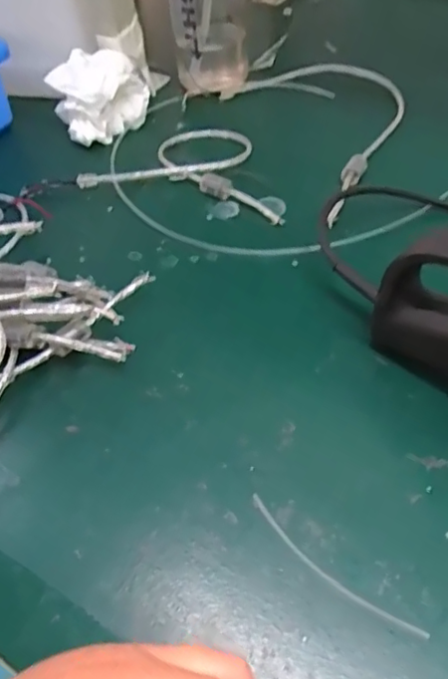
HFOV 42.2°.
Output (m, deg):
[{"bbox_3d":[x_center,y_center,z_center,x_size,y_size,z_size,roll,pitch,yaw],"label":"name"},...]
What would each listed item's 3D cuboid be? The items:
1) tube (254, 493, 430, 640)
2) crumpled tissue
[{"bbox_3d":[0.054,0.117,0.298,0.107,0.004,0.012,34,61,28],"label":"tube"},{"bbox_3d":[-0.120,-0.236,0.565,0.065,0.057,0.091,32,60,27],"label":"crumpled tissue"}]

